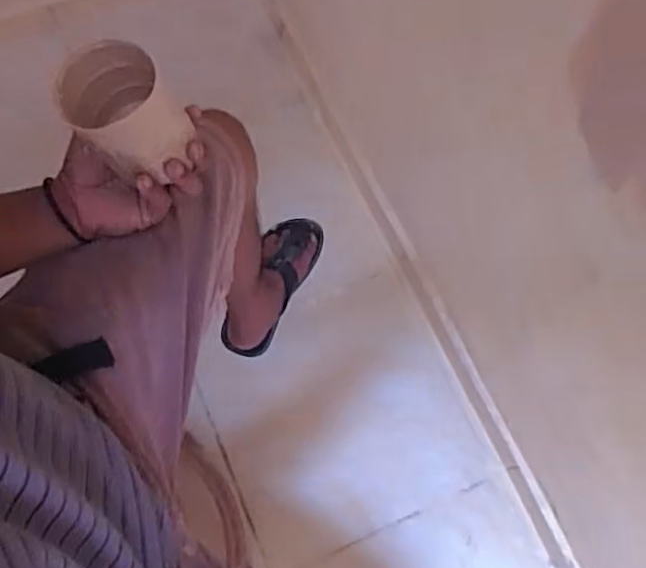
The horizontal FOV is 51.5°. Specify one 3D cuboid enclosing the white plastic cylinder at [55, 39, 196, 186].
[{"bbox_3d":[-0.166,-0.148,0.556,0.084,0.076,0.090,-28,72,-9],"label":"white plastic cylinder"}]

